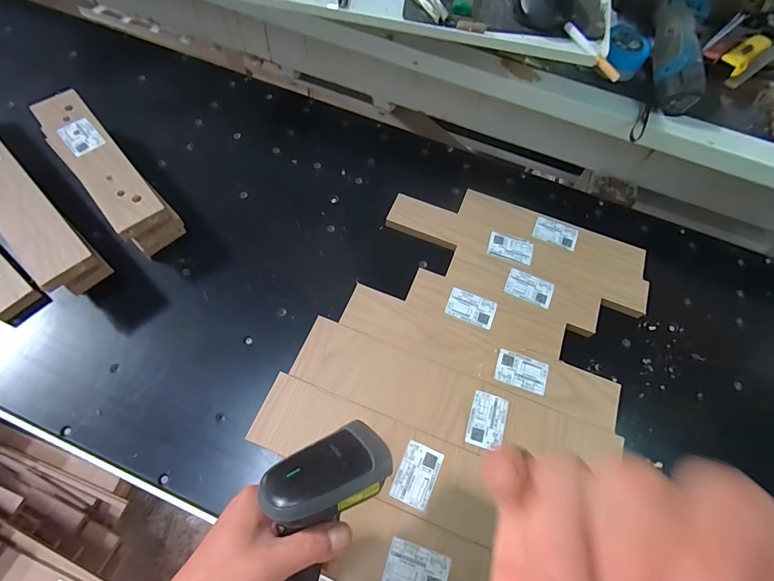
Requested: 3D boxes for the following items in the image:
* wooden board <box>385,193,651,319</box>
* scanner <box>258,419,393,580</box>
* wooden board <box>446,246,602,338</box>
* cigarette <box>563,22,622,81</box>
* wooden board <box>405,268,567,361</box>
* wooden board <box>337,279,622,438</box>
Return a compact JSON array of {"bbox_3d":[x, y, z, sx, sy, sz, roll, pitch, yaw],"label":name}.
[{"bbox_3d":[0.174,-0.050,0.570,0.356,0.017,0.056,21,66,7],"label":"wooden board"},{"bbox_3d":[-0.054,0.187,0.329,0.074,0.124,0.141,25,49,29],"label":"scanner"},{"bbox_3d":[0.178,-0.001,0.547,0.197,0.015,0.055,23,66,7],"label":"wooden board"},{"bbox_3d":[0.211,-0.245,0.425,0.011,0.012,0.083,-25,69,-14],"label":"cigarette"},{"bbox_3d":[0.125,0.030,0.528,0.196,0.016,0.053,21,66,7],"label":"wooden board"},{"bbox_3d":[0.109,0.077,0.500,0.333,0.015,0.060,21,66,6],"label":"wooden board"}]

